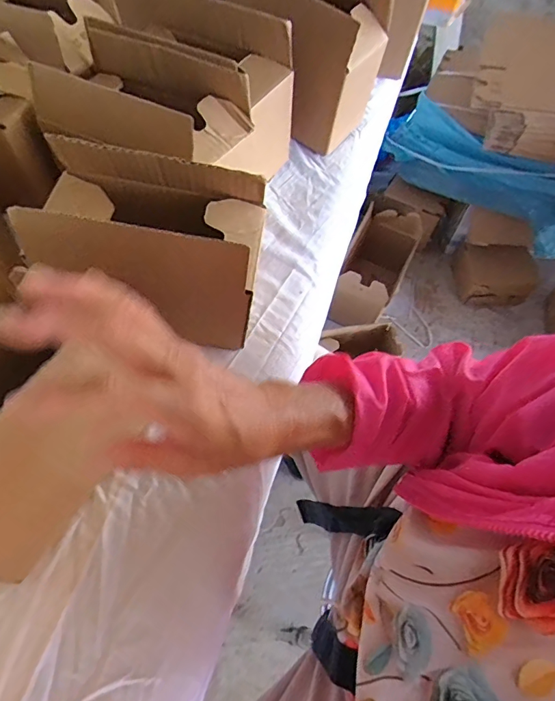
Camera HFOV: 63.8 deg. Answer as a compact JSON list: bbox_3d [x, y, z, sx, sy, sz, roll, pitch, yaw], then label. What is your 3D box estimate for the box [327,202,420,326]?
[{"bbox_3d":[0.246,-0.203,1.211,0.160,0.264,0.279,24,64,10],"label":"box"}]

